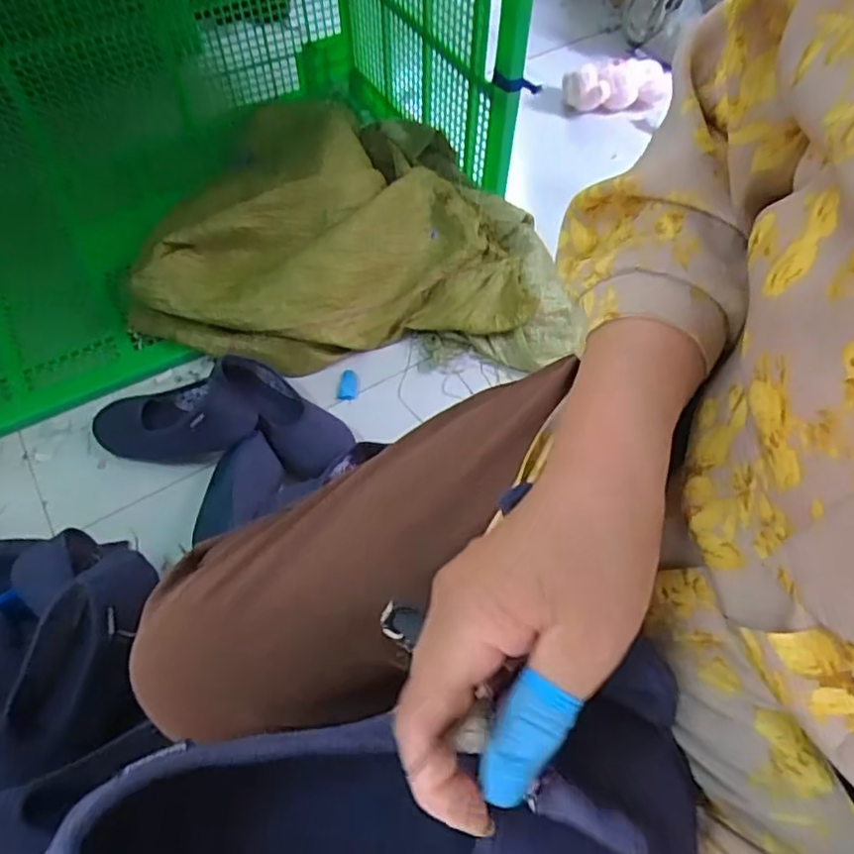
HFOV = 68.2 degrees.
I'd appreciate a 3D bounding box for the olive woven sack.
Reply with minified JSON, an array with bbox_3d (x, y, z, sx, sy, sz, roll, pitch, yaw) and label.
[{"bbox_3d":[-0.101,-0.307,1.015,0.683,0.168,0.411,1,59,0],"label":"olive woven sack"}]

